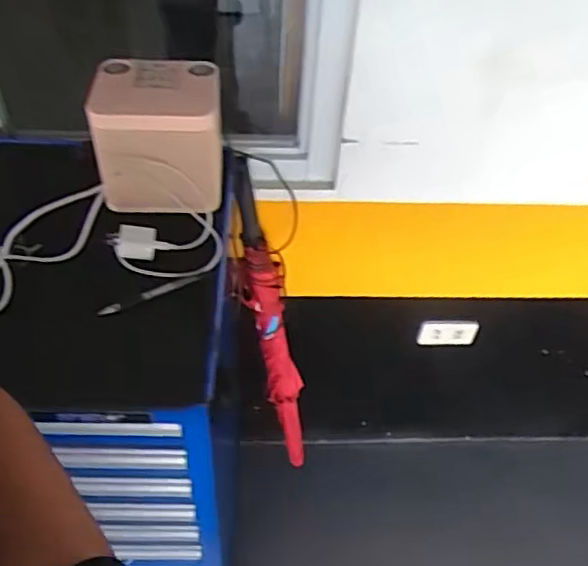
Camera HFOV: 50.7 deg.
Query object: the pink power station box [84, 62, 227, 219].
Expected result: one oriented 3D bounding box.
[{"bbox_3d":[-0.180,-0.194,0.838,0.153,0.152,0.145,-3,46,-8],"label":"pink power station box"}]

